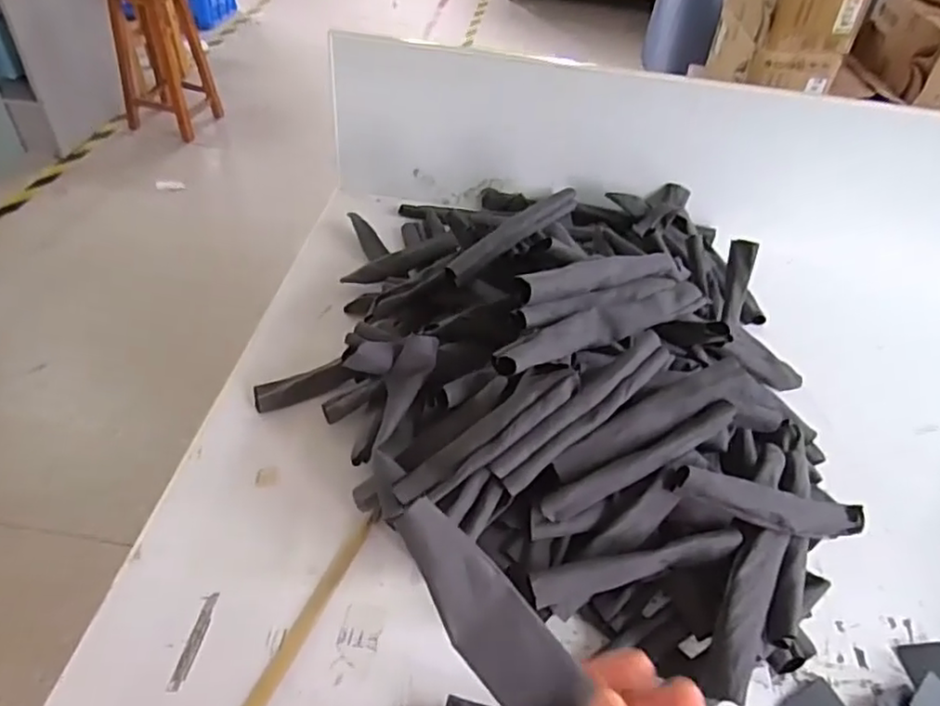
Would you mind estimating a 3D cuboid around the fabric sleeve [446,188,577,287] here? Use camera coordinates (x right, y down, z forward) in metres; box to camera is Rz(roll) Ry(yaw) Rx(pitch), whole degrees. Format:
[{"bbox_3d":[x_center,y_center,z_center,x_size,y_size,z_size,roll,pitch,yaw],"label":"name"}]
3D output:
[{"bbox_3d":[0.050,-0.133,0.711,0.186,0.029,0.026,-36,58,-21],"label":"fabric sleeve"}]

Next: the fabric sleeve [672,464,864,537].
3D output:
[{"bbox_3d":[0.259,0.131,0.545,0.178,0.027,0.031,16,44,-12],"label":"fabric sleeve"}]

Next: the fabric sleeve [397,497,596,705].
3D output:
[{"bbox_3d":[0.029,0.162,0.331,0.039,0.020,0.197,-32,75,-33],"label":"fabric sleeve"}]

